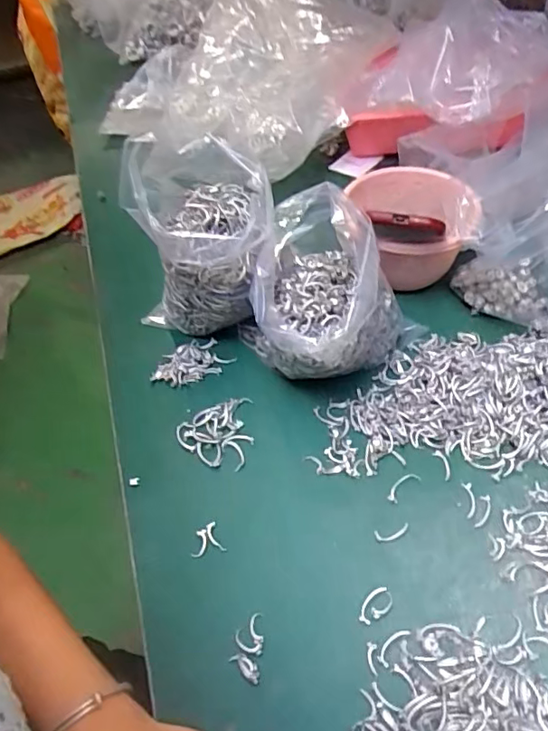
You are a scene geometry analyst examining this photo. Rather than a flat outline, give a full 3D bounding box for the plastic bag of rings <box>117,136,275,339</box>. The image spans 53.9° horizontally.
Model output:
[{"bbox_3d":[-0.070,-0.111,0.538,0.146,0.185,0.115,0,49,6],"label":"plastic bag of rings"}]

